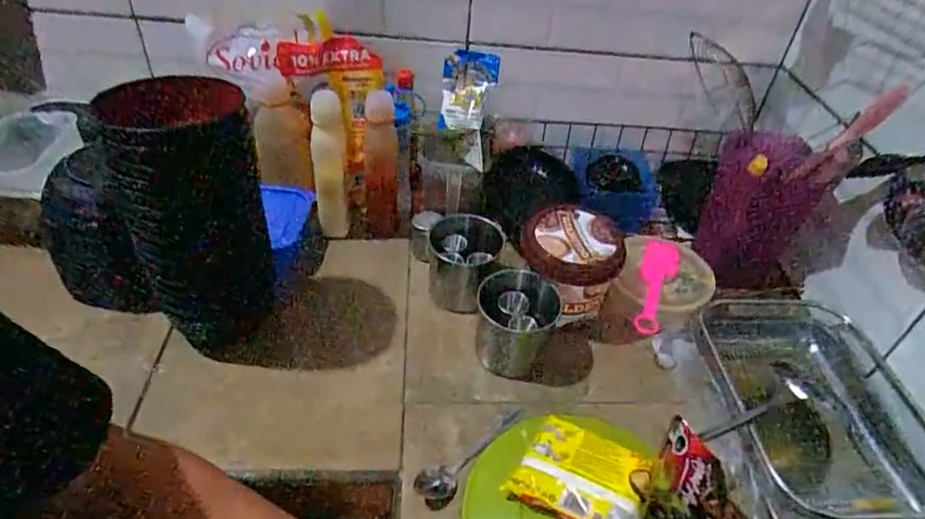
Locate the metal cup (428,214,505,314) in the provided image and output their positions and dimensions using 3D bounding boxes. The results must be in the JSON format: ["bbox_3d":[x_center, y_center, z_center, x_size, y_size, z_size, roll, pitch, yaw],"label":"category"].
[{"bbox_3d":[0.000,0.007,0.827,0.097,0.111,0.095,3,43,-3],"label":"metal cup"}]

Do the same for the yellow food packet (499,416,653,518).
[{"bbox_3d":[0.120,0.217,0.588,0.122,0.038,0.092,25,46,19],"label":"yellow food packet"}]

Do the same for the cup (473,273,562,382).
[{"bbox_3d":[0.064,0.084,0.747,0.101,0.105,0.091,15,43,9],"label":"cup"}]

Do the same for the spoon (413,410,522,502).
[{"bbox_3d":[0.012,0.214,0.656,0.035,0.020,0.169,34,36,27],"label":"spoon"}]

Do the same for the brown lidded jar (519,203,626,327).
[{"bbox_3d":[0.137,0.008,0.792,0.121,0.126,0.123,3,43,-3],"label":"brown lidded jar"}]

